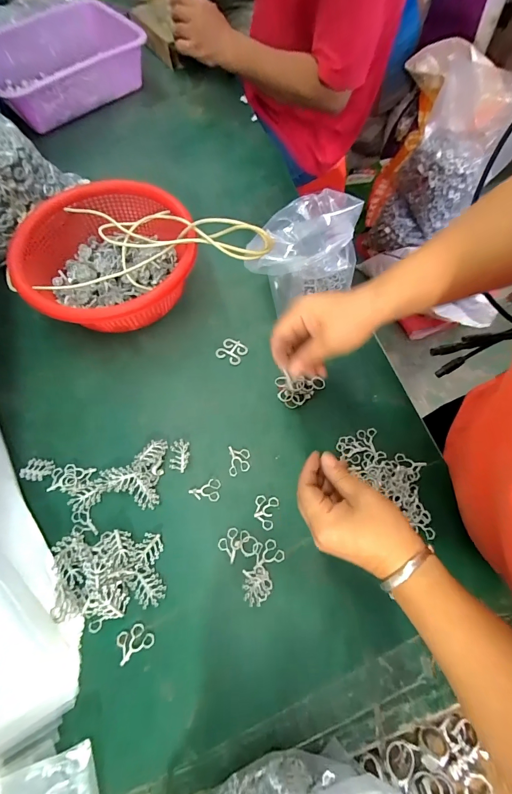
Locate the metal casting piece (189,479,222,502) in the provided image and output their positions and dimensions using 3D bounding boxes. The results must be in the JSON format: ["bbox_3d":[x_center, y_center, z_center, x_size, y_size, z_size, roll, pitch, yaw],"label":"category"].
[{"bbox_3d":[-0.059,0.107,0.390,0.035,0.004,0.024,4,68,1],"label":"metal casting piece"}]

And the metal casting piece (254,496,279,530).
[{"bbox_3d":[0.011,0.129,0.376,0.026,0.004,0.035,6,68,2],"label":"metal casting piece"}]

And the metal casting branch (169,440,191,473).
[{"bbox_3d":[-0.092,0.070,0.403,0.023,0.009,0.038,-3,68,-2],"label":"metal casting branch"}]

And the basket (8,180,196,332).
[{"bbox_3d":[-0.191,-0.183,0.455,0.225,0.105,0.224,-4,68,-2],"label":"basket"}]

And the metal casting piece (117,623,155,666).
[{"bbox_3d":[-0.120,0.240,0.330,0.034,0.004,0.025,-26,71,-10],"label":"metal casting piece"}]

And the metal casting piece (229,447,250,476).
[{"bbox_3d":[-0.020,0.076,0.401,0.025,0.004,0.034,-3,68,-2],"label":"metal casting piece"}]

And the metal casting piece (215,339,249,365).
[{"bbox_3d":[-0.033,-0.064,0.461,0.036,0.004,0.034,30,71,11],"label":"metal casting piece"}]

